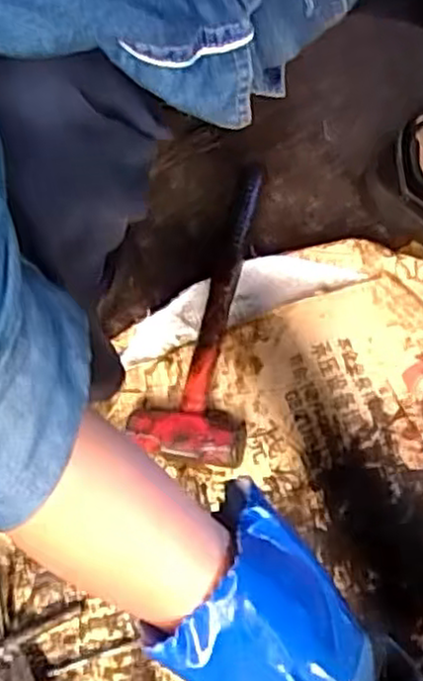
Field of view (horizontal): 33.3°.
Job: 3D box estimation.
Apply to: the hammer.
[{"bbox_3d":[0.003,-0.042,0.726,0.106,0.039,0.344,9,67,7],"label":"hammer"}]

